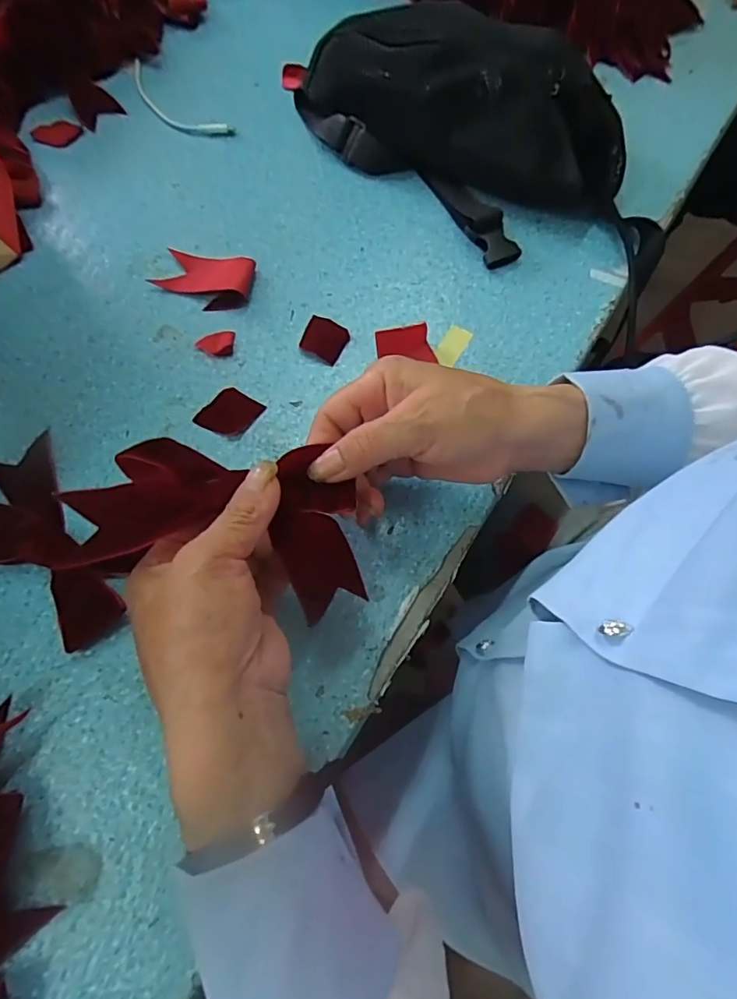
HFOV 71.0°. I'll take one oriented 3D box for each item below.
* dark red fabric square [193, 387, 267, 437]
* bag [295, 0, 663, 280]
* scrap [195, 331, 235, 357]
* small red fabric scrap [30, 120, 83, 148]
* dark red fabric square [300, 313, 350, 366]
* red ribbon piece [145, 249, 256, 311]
[{"bbox_3d":[-0.093,-0.058,0.346,0.033,0.004,0.035,31,70,12],"label":"dark red fabric square"},{"bbox_3d":[0.093,-0.309,0.419,0.162,0.081,0.341,-40,73,-16],"label":"bag"},{"bbox_3d":[-0.110,-0.112,0.370,0.026,0.004,0.022,-2,66,-2],"label":"scrap"},{"bbox_3d":[-0.281,-0.330,0.467,0.041,0.006,0.030,-27,69,-12],"label":"small red fabric scrap"},{"bbox_3d":[-0.032,-0.117,0.372,0.033,0.004,0.034,27,65,7],"label":"dark red fabric square"},{"bbox_3d":[-0.124,-0.167,0.390,0.072,0.006,0.048,9,67,3],"label":"red ribbon piece"}]

